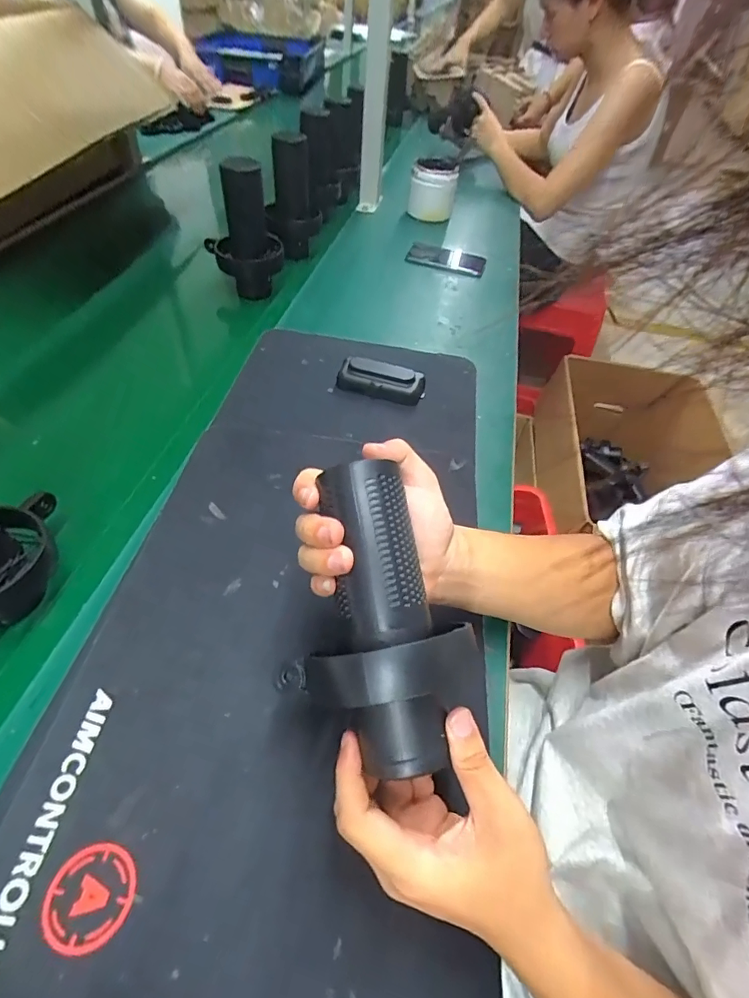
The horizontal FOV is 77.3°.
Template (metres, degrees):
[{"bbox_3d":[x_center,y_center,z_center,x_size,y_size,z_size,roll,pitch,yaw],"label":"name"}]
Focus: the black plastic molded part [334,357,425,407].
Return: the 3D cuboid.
[{"bbox_3d":[0.008,-0.147,0.582,0.106,0.038,0.045,13,50,5],"label":"black plastic molded part"}]

